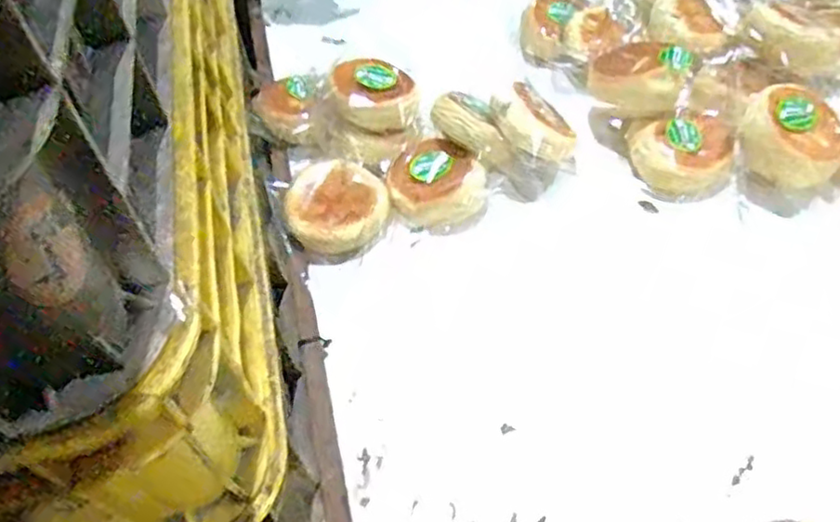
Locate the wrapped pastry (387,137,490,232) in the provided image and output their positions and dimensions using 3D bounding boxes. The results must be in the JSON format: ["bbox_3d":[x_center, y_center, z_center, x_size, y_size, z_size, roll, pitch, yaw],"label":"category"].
[{"bbox_3d":[0.018,-0.068,0.607,0.088,0.047,0.079,-12,53,-3],"label":"wrapped pastry"}]

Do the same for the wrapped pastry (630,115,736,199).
[{"bbox_3d":[0.238,-0.094,0.603,0.082,0.039,0.070,-9,53,-1],"label":"wrapped pastry"}]

